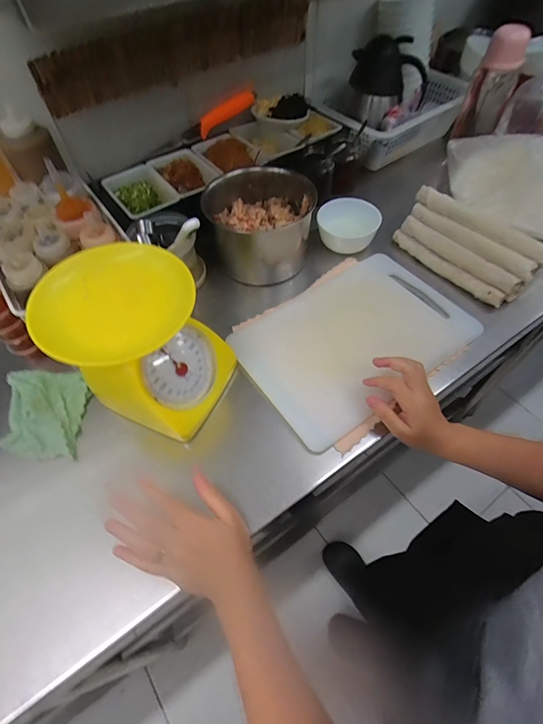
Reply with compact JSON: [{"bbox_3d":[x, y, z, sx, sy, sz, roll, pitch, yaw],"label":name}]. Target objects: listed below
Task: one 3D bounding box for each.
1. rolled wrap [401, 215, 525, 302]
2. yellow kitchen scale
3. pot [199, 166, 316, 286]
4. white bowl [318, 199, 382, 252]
[{"bbox_3d":[0.293,-0.173,0.582,0.025,0.025,0.212,-34,61,-18],"label":"rolled wrap"},{"bbox_3d":[-0.151,-0.022,0.440,0.164,0.177,0.159,27,62,19],"label":"yellow kitchen scale"},{"bbox_3d":[-0.016,-0.226,0.602,0.160,0.121,0.148,-1,57,2],"label":"pot"},{"bbox_3d":[0.132,-0.236,0.638,0.108,0.047,0.097,9,57,8],"label":"white bowl"}]

